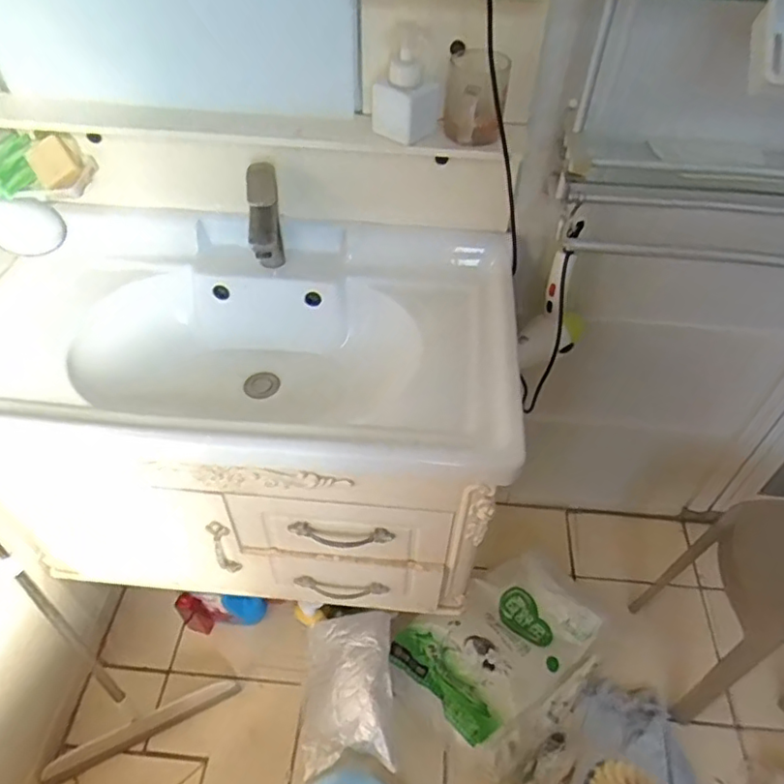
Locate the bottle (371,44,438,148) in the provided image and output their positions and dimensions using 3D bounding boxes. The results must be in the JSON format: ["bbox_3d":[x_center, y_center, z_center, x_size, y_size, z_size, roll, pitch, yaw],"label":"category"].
[{"bbox_3d":[0.017,-0.397,0.809,0.072,0.099,0.061,31,54,23],"label":"bottle"}]

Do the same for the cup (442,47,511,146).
[{"bbox_3d":[0.110,-0.391,0.797,0.078,0.094,0.083,1,48,-1],"label":"cup"}]

